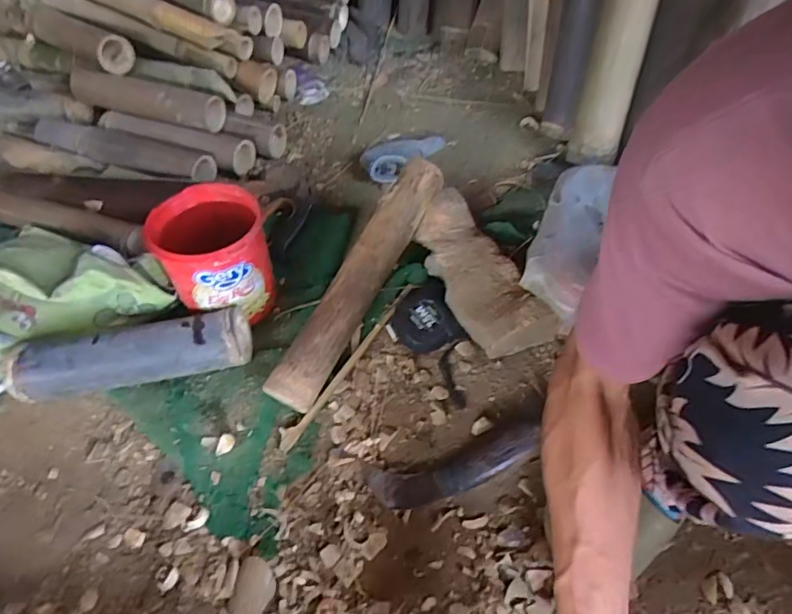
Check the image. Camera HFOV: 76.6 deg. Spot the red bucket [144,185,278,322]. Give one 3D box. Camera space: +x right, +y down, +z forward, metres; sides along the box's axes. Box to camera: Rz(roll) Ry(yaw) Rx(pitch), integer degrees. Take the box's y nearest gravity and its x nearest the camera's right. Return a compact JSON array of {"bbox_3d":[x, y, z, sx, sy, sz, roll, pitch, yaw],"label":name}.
[{"bbox_3d":[-0.239,-0.069,0.693,0.124,0.146,0.134,-1,53,1],"label":"red bucket"}]

